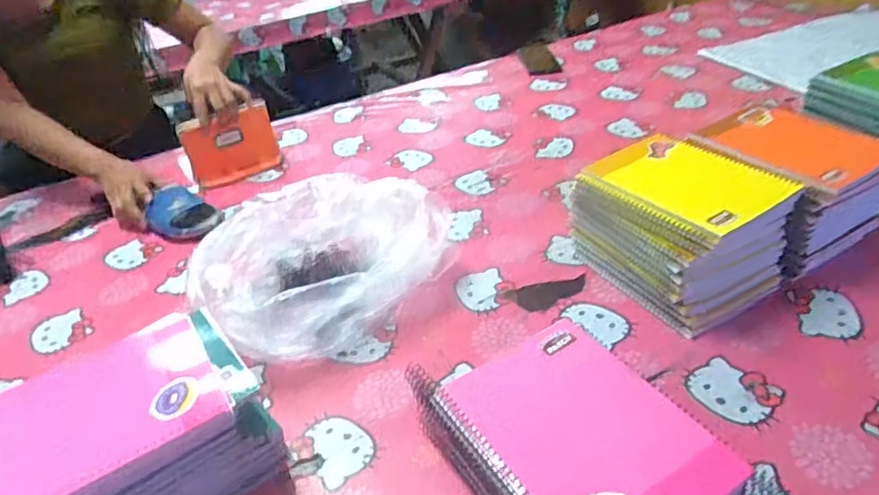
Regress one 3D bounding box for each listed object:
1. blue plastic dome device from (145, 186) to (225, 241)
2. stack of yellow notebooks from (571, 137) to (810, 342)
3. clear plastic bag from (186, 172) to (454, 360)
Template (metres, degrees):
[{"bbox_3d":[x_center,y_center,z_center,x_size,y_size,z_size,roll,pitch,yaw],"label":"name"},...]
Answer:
[{"bbox_3d":[-0.408,-0.051,0.921,0.106,0.053,0.083,17,43,30],"label":"blue plastic dome device"},{"bbox_3d":[0.288,-0.031,0.719,0.174,0.129,0.231,-23,39,-21],"label":"stack of yellow notebooks"},{"bbox_3d":[-0.139,0.014,0.729,0.293,0.116,0.205,-21,38,-18],"label":"clear plastic bag"}]

